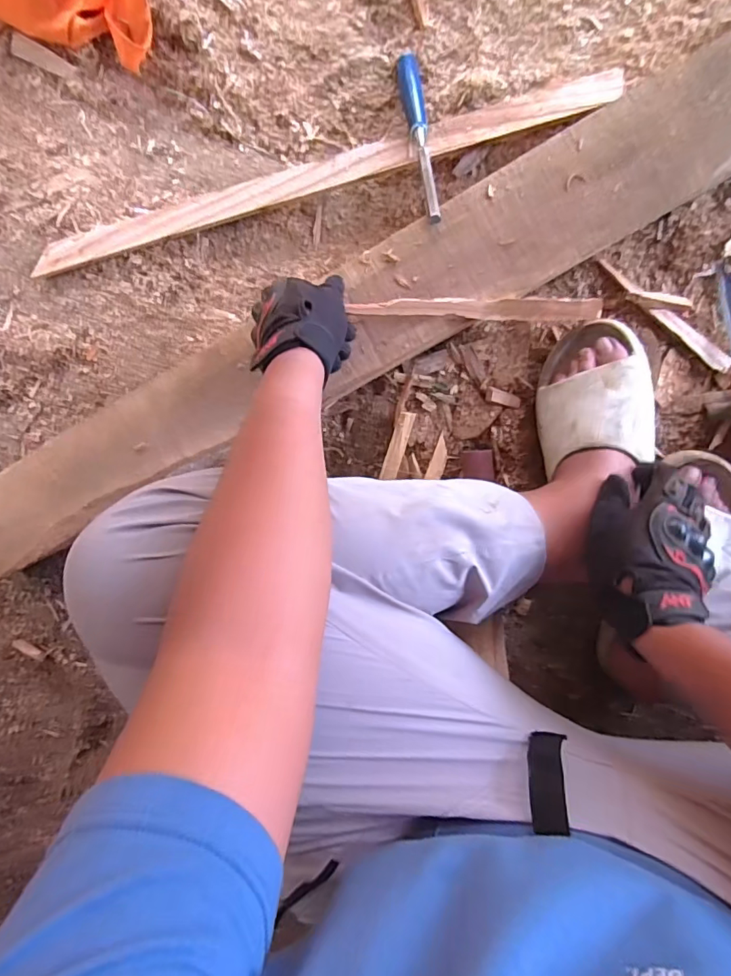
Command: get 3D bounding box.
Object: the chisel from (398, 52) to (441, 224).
[{"bbox_3d":[0.062,-0.398,0.547,0.023,0.020,0.233,-8,76,6],"label":"chisel"}]

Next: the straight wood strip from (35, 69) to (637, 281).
[{"bbox_3d":[-0.069,-0.376,0.581,0.699,0.023,0.059,-12,96,7],"label":"straight wood strip"}]

